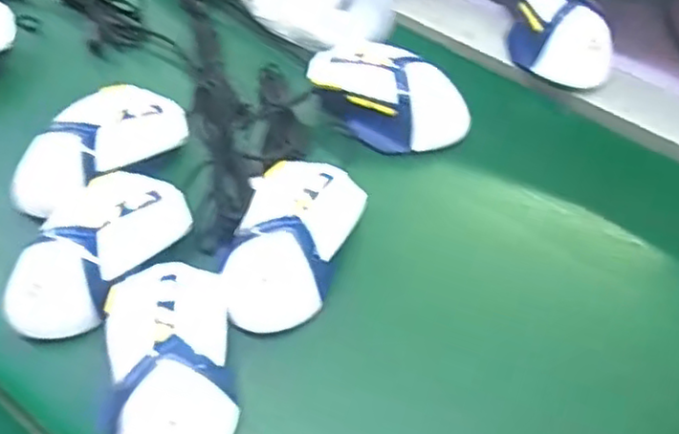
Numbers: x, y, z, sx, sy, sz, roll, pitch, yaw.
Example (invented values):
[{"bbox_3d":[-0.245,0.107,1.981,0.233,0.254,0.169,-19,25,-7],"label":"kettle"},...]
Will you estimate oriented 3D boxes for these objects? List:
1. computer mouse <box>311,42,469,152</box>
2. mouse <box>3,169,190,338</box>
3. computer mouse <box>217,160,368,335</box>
[{"bbox_3d":[0.034,-0.091,0.487,0.127,0.037,0.078,33,66,15],"label":"computer mouse"},{"bbox_3d":[-0.149,0.018,0.404,0.062,0.032,0.120,29,66,13],"label":"mouse"},{"bbox_3d":[-0.027,0.014,0.409,0.068,0.042,0.124,18,64,8],"label":"computer mouse"}]

